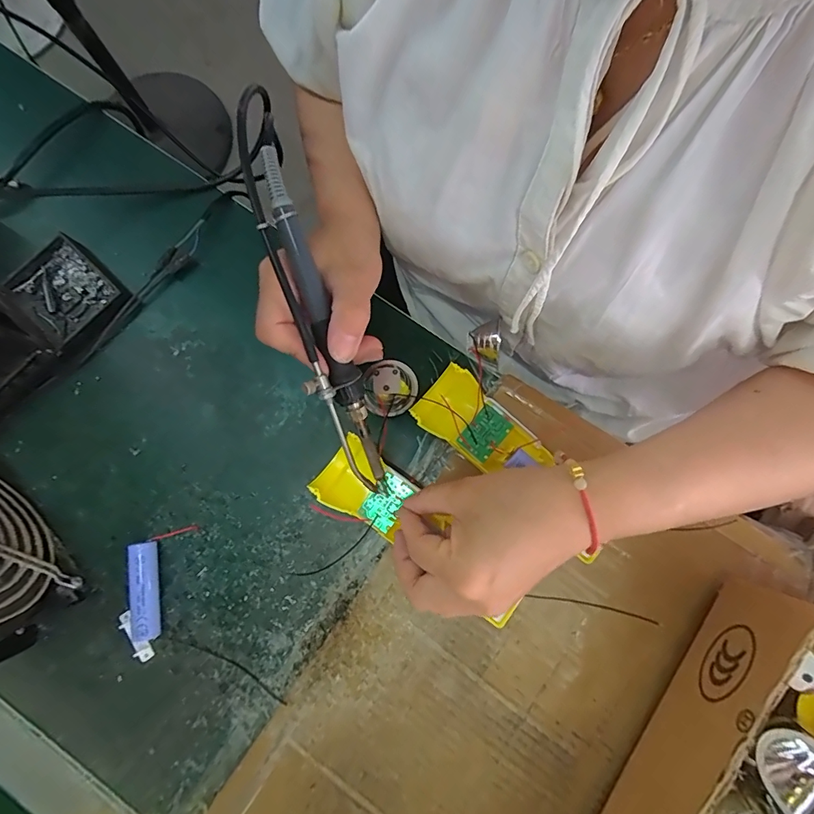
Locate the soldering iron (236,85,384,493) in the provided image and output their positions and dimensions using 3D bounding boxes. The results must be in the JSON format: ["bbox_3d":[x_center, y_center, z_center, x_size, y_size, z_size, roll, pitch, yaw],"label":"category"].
[{"bbox_3d":[-0.055,-0.056,0.254,0.026,0.023,0.227,-18,102,-3],"label":"soldering iron"}]

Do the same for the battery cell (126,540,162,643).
[{"bbox_3d":[-0.182,0.126,0.304,0.018,0.018,0.063,-9,83,0],"label":"battery cell"}]

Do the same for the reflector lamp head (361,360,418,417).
[{"bbox_3d":[-0.012,-0.014,0.324,0.043,0.027,0.036,-35,83,-4],"label":"reflector lamp head"}]

